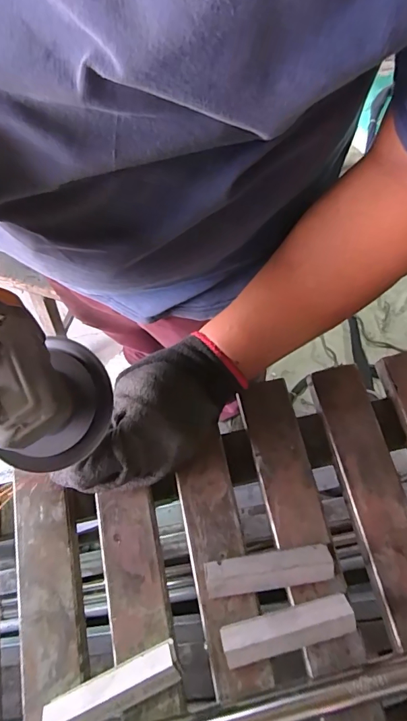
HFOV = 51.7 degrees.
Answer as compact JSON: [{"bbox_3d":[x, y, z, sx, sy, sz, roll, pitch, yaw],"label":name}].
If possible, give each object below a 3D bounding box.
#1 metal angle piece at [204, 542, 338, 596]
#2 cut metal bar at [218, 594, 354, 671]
[{"bbox_3d":[0.054,0.173,0.349,0.104,0.017,0.027,-10,69,-1],"label":"metal angle piece"},{"bbox_3d":[0.066,0.213,0.332,0.102,0.025,0.029,-14,69,-3],"label":"cut metal bar"}]

